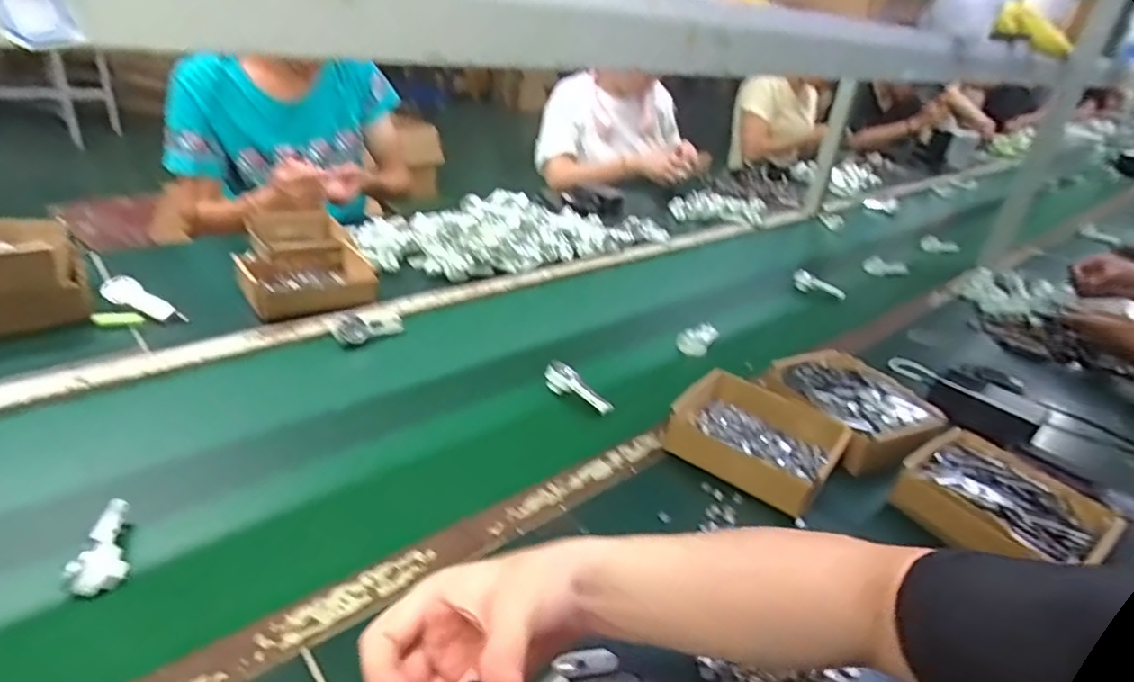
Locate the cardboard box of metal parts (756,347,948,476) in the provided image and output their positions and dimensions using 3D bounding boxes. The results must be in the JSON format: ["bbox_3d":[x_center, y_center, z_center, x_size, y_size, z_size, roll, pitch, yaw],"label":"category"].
[{"bbox_3d":[0.352,0.084,0.780,0.179,0.054,0.192,-13,34,-32],"label":"cardboard box of metal parts"}]

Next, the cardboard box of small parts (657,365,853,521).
[{"bbox_3d":[0.214,0.111,0.705,0.176,0.055,0.140,22,32,26],"label":"cardboard box of small parts"}]

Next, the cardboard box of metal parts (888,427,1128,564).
[{"bbox_3d":[0.457,0.180,0.656,0.162,0.060,0.176,-19,38,-39],"label":"cardboard box of metal parts"}]

